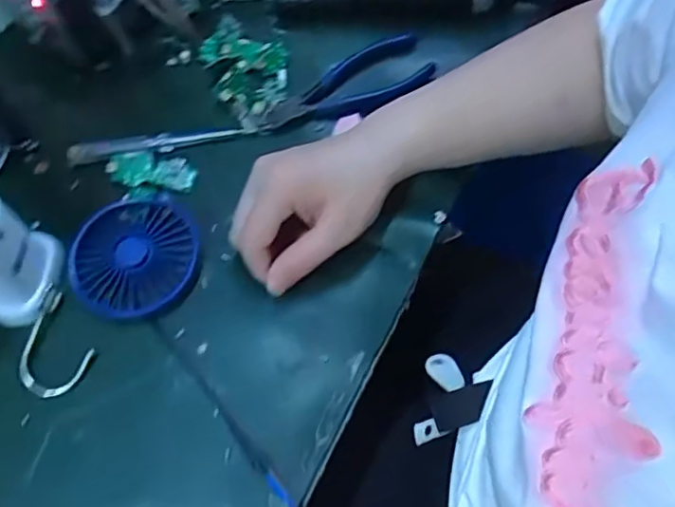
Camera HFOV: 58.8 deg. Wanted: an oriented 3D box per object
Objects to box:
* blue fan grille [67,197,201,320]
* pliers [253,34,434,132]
[{"bbox_3d":[-0.140,0.001,0.413,0.087,0.015,0.085,0,63,1],"label":"blue fan grille"},{"bbox_3d":[0.007,-0.134,0.484,0.152,0.008,0.055,-31,67,-13],"label":"pliers"}]

